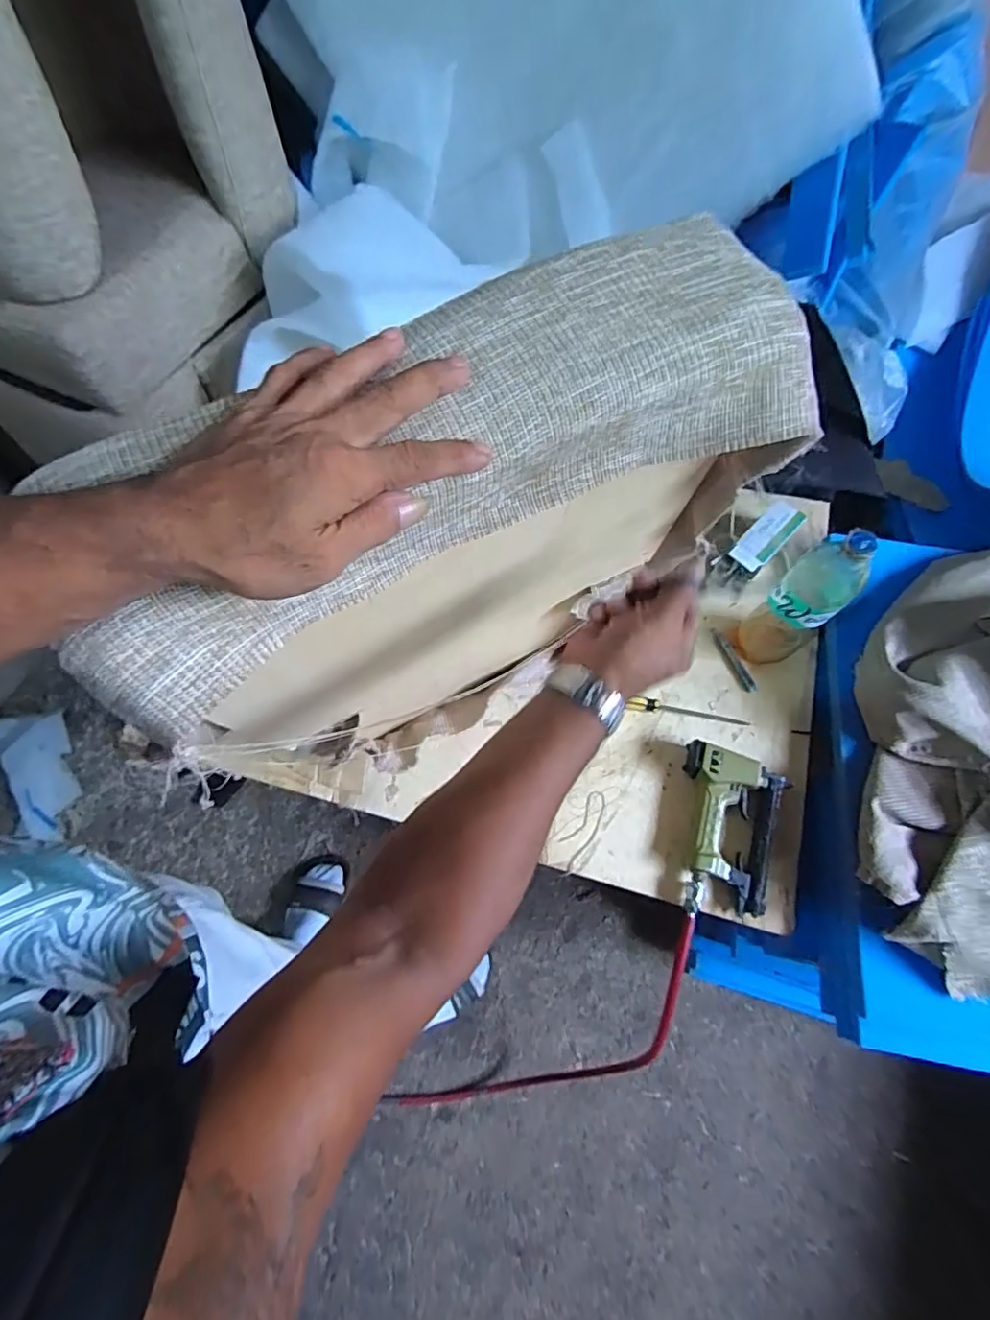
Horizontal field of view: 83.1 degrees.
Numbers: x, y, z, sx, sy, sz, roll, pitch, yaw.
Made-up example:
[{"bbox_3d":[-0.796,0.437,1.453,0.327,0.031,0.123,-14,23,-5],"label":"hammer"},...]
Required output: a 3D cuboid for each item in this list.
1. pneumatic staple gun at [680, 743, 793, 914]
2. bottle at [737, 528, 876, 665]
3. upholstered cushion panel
[{"bbox_3d":[0.318,0.226,0.745,0.127,0.036,0.212,9,73,5],"label":"pneumatic staple gun"},{"bbox_3d":[0.395,-0.070,0.723,0.073,0.252,0.086,-35,74,-8],"label":"bottle"},{"bbox_3d":[-0.017,-0.060,0.531,0.458,0.522,0.140,-28,73,-6],"label":"upholstered cushion panel"}]

